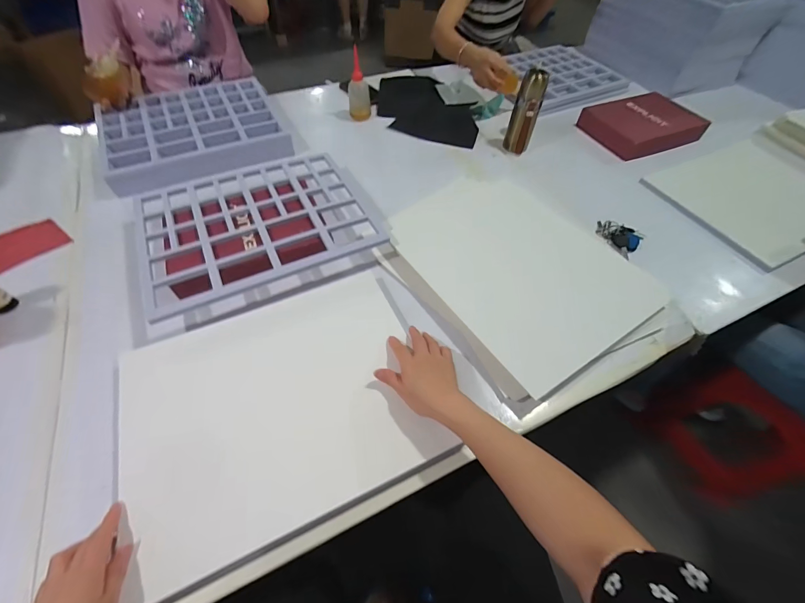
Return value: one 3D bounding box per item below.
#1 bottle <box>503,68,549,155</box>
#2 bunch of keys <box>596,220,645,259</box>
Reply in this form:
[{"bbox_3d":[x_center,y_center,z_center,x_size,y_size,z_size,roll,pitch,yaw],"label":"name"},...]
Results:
[{"bbox_3d":[0.322,-0.495,0.912,0.065,0.183,0.057,14,54,8],"label":"bottle"},{"bbox_3d":[0.472,-0.142,0.770,0.084,0.027,0.096,-37,63,-26],"label":"bunch of keys"}]

